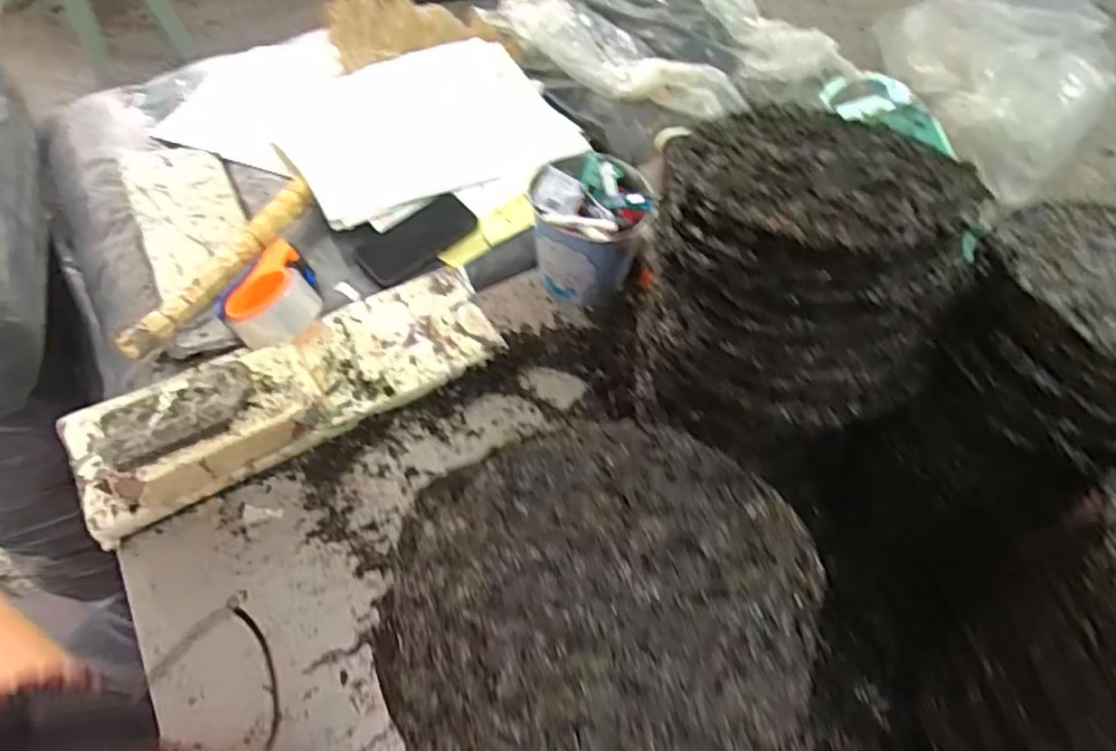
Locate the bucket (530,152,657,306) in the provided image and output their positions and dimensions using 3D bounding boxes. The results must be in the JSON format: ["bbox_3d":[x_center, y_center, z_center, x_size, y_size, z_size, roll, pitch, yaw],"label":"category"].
[{"bbox_3d":[0.033,-0.182,0.851,0.138,0.143,0.170,9,55,3],"label":"bucket"}]

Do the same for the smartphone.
[{"bbox_3d":[-0.190,-0.183,0.868,0.160,0.014,0.068,-35,89,-10],"label":"smartphone"}]

